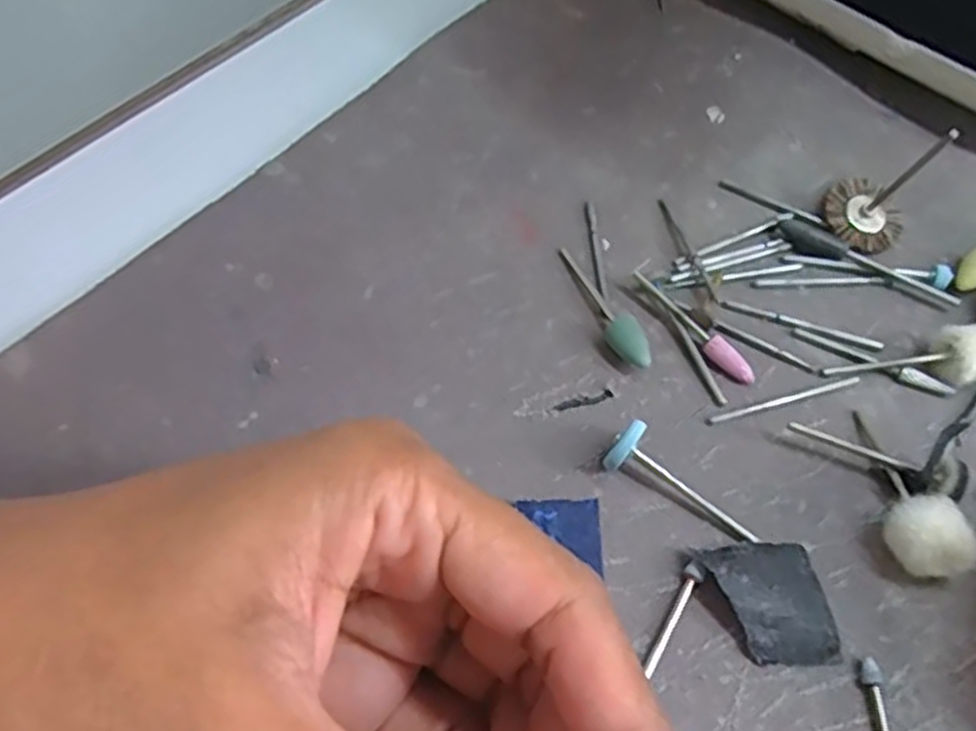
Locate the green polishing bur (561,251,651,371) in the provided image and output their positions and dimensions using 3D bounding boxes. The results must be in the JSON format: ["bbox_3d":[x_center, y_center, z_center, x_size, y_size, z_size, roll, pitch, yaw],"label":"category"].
[{"bbox_3d":[0.031,-0.017,0.216,0.008,0.009,0.046,-25,64,-14],"label":"green polishing bur"}]

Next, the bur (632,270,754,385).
[{"bbox_3d":[0.057,-0.012,0.215,0.006,0.006,0.045,-32,66,-17],"label":"bur"}]

